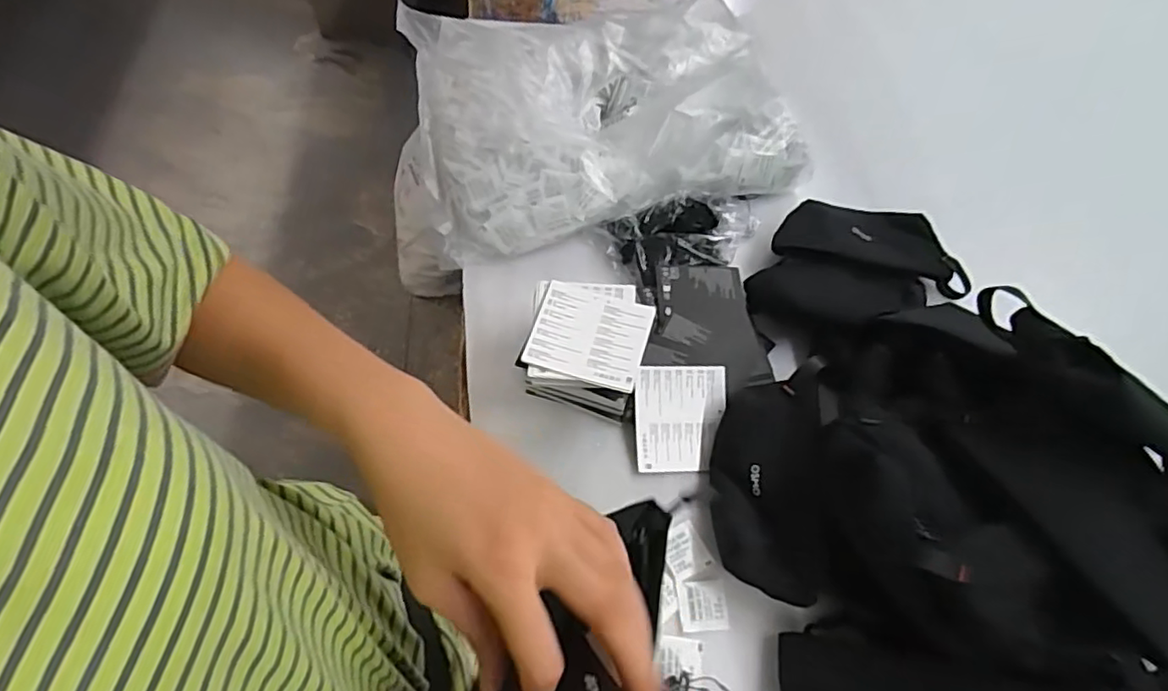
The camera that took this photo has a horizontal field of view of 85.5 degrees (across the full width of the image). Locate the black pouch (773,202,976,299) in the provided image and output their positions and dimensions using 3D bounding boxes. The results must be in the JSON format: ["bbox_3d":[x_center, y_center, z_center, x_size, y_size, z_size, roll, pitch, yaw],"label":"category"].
[{"bbox_3d":[0.319,-0.119,0.706,0.211,0.031,0.101,10,60,4],"label":"black pouch"}]

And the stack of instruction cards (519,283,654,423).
[{"bbox_3d":[0.000,0.006,0.598,0.115,0.084,0.115,10,60,4],"label":"stack of instruction cards"}]

